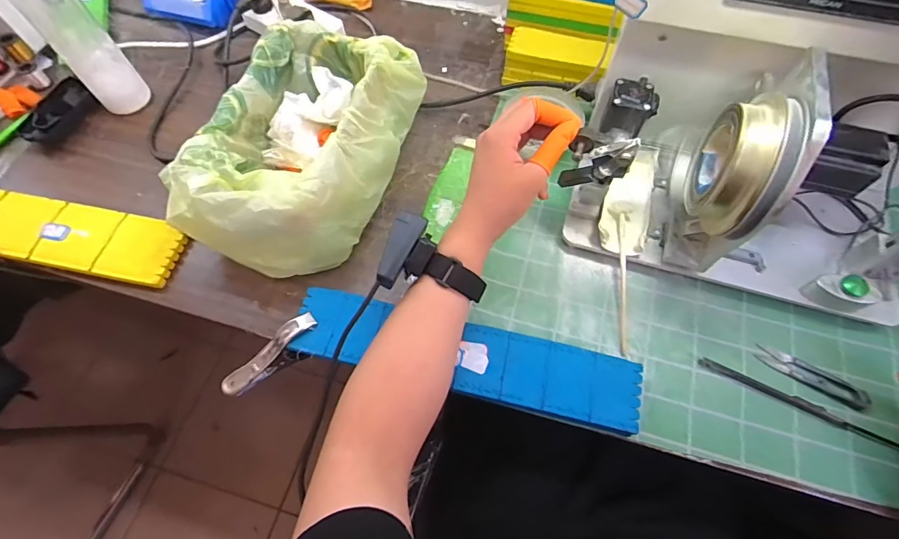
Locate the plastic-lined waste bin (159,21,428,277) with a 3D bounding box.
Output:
[{"bbox_3d":[-0.155,-0.147,0.508,0.171,0.110,0.304,14,65,8],"label":"plastic-lined waste bin"}]

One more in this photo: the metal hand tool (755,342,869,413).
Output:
[{"bbox_3d":[0.358,0.106,0.436,0.101,0.010,0.022,30,68,14],"label":"metal hand tool"}]

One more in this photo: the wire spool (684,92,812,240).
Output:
[{"bbox_3d":[0.248,-0.089,0.371,0.052,0.096,0.104,16,65,9],"label":"wire spool"}]

